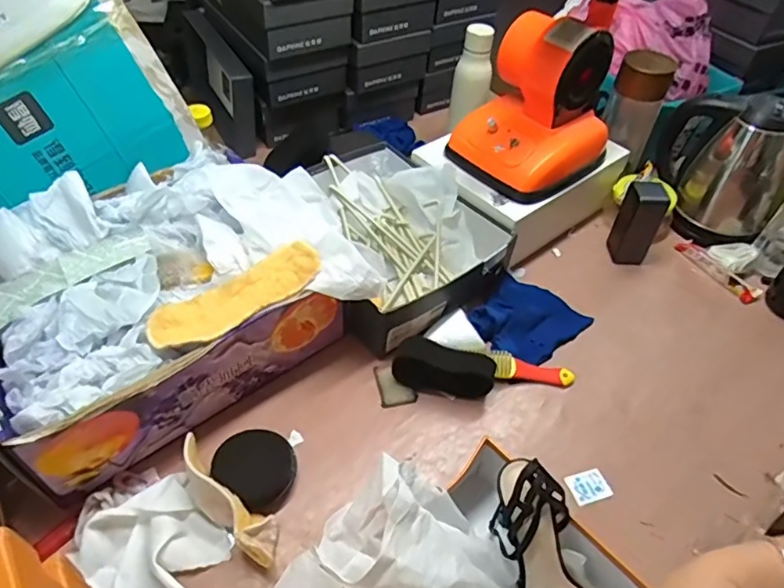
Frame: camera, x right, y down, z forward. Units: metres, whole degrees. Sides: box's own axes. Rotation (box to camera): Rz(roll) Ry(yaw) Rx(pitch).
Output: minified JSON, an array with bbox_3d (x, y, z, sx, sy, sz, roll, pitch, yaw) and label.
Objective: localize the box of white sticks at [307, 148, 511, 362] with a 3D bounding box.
[{"bbox_3d":[-0.009,-0.094,0.863,0.254,0.114,0.328,-26,55,-25],"label":"box of white sticks"}]

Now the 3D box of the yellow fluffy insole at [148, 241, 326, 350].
[{"bbox_3d":[-0.174,0.004,0.641,0.201,0.032,0.068,-25,54,-23],"label":"yellow fluffy insole"}]

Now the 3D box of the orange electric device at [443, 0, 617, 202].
[{"bbox_3d":[0.219,-0.291,0.836,0.211,0.202,0.169,-31,57,-27],"label":"orange electric device"}]

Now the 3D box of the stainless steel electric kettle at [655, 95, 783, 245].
[{"bbox_3d":[0.546,-0.215,0.922,0.135,0.218,0.199,-28,55,-25],"label":"stainless steel electric kettle"}]

